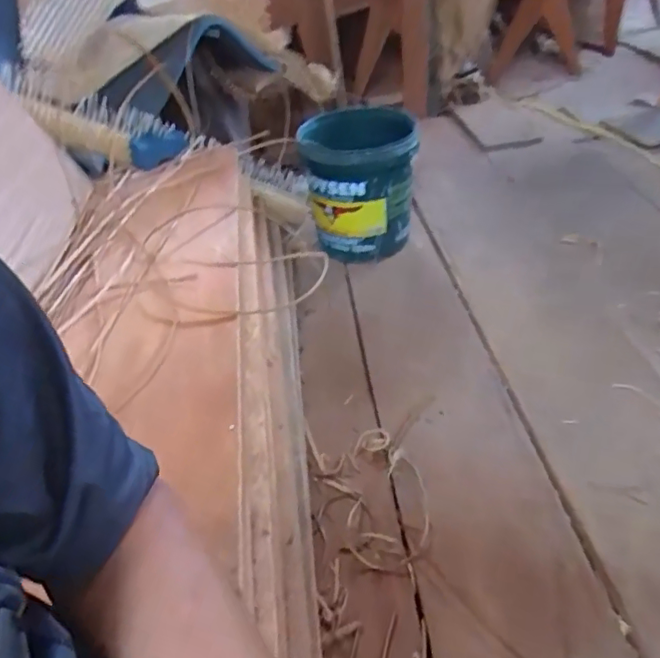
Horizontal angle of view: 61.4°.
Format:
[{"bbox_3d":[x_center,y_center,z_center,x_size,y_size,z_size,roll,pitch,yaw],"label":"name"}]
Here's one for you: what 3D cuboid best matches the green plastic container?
[{"bbox_3d":[0.077,-0.382,1.497,0.303,0.319,0.313,0,40,8],"label":"green plastic container"}]

